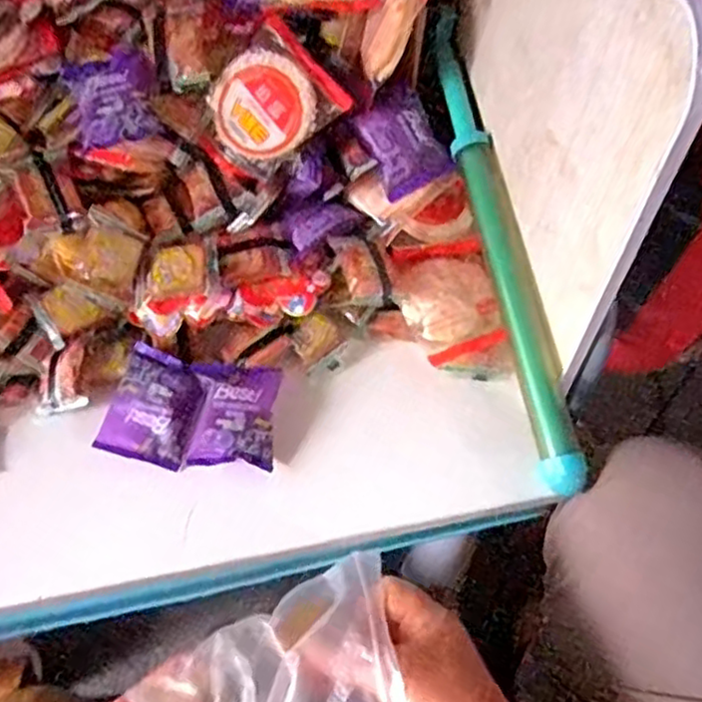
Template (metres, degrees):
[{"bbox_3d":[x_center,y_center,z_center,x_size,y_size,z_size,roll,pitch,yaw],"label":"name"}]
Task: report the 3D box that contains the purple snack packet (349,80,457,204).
[{"bbox_3d":[0.039,-0.171,0.560,0.058,0.012,0.083,-29,90,-8],"label":"purple snack packet"}]

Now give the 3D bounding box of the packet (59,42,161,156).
[{"bbox_3d":[-0.179,-0.190,0.521,0.066,0.027,0.079,-10,58,-7],"label":"packet"}]

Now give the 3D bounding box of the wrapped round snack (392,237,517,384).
[{"bbox_3d":[0.080,-0.032,0.561,0.077,0.032,0.113,-10,58,-7],"label":"wrapped round snack"}]

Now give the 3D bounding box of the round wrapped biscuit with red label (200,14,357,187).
[{"bbox_3d":[-0.067,-0.185,0.536,0.107,0.015,0.084,-43,101,7],"label":"round wrapped biscuit with red label"}]

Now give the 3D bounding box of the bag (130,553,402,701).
[{"bbox_3d":[-0.027,0.198,0.391,0.144,0.066,0.114,-27,62,-17],"label":"bag"}]

